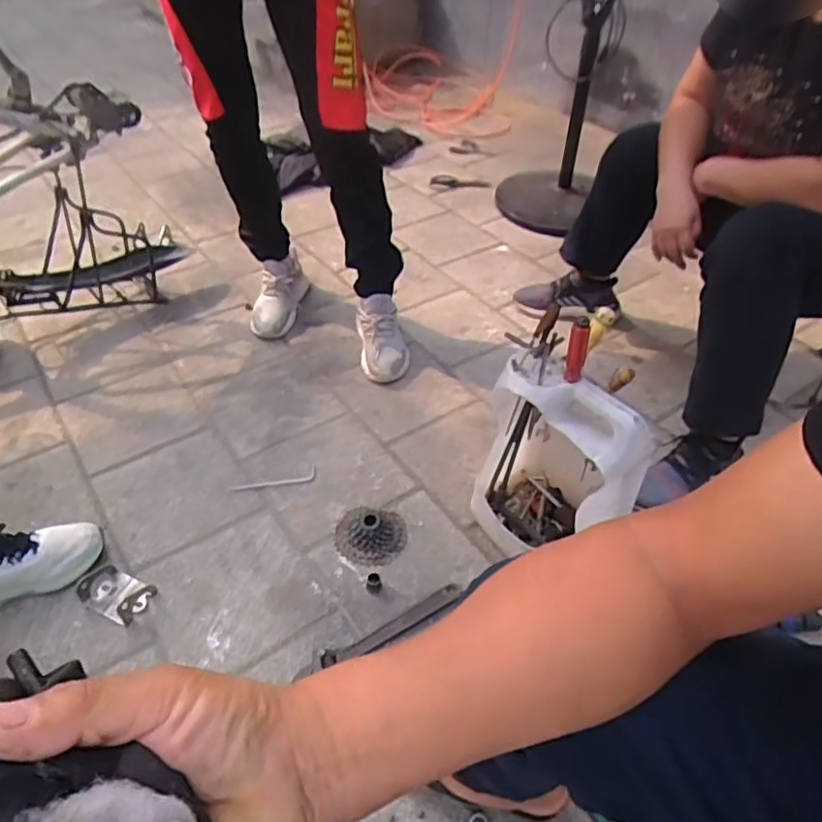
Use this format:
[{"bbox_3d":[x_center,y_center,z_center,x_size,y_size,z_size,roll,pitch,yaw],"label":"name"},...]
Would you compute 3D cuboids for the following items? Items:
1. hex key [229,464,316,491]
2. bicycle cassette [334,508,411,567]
[{"bbox_3d":[-0.242,0.126,1.095,0.151,0.008,0.035,-9,44,-11],"label":"hex key"},{"bbox_3d":[-0.064,0.192,1.003,0.114,0.034,0.105,-2,43,-4],"label":"bicycle cassette"}]

